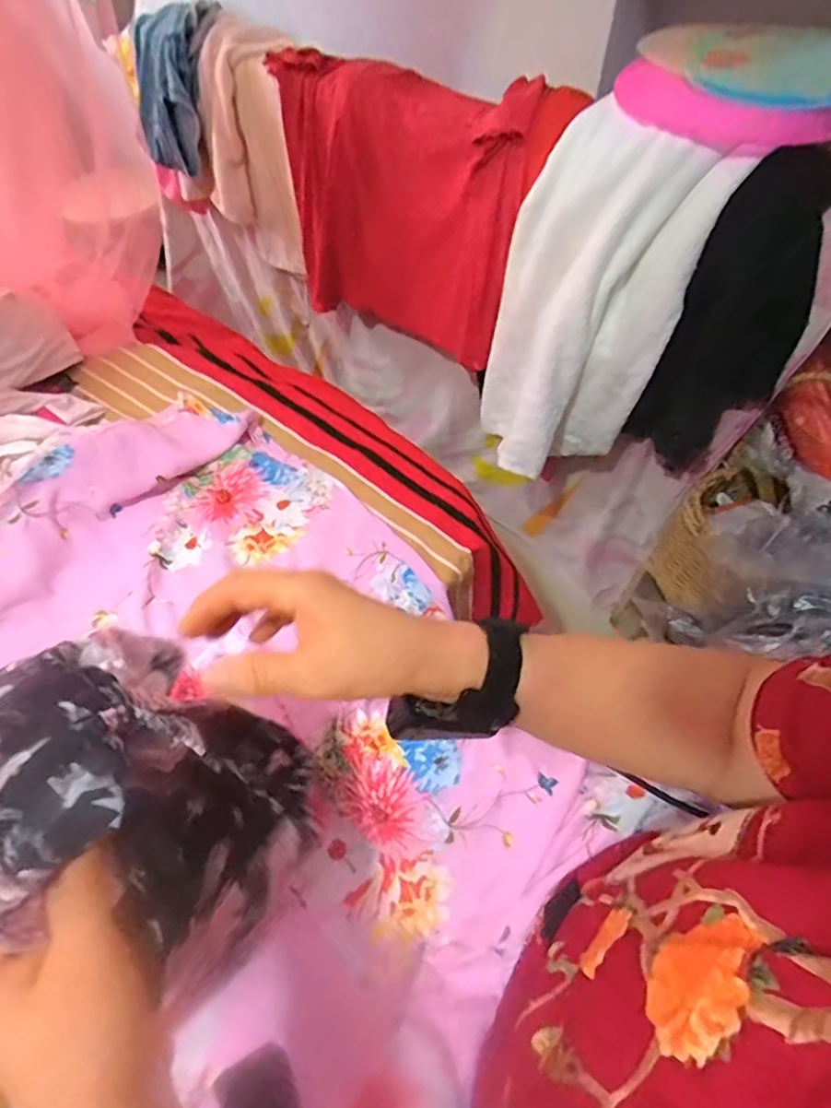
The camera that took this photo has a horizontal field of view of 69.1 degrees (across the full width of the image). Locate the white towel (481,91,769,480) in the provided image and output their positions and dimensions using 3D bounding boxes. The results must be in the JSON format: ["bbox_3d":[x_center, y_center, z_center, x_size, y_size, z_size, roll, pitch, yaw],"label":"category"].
[{"bbox_3d":[0.195,-0.286,0.717,0.199,0.352,0.178,-16,56,-11],"label":"white towel"}]

